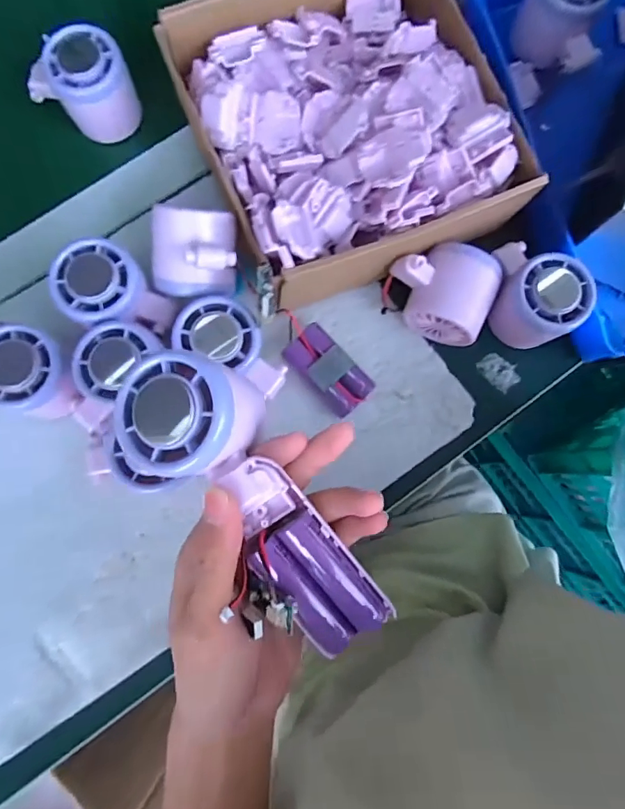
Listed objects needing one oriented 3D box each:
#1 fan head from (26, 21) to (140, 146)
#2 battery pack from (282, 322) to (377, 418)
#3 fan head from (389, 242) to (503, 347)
[{"bbox_3d":[-0.168,-0.239,0.359,0.062,0.053,0.049,-23,84,-4],"label":"fan head"},{"bbox_3d":[0.012,-0.024,0.344,0.034,0.023,0.065,-44,86,-6],"label":"battery pack"},{"bbox_3d":[0.091,-0.081,0.337,0.073,0.047,0.059,29,83,2],"label":"fan head"}]

